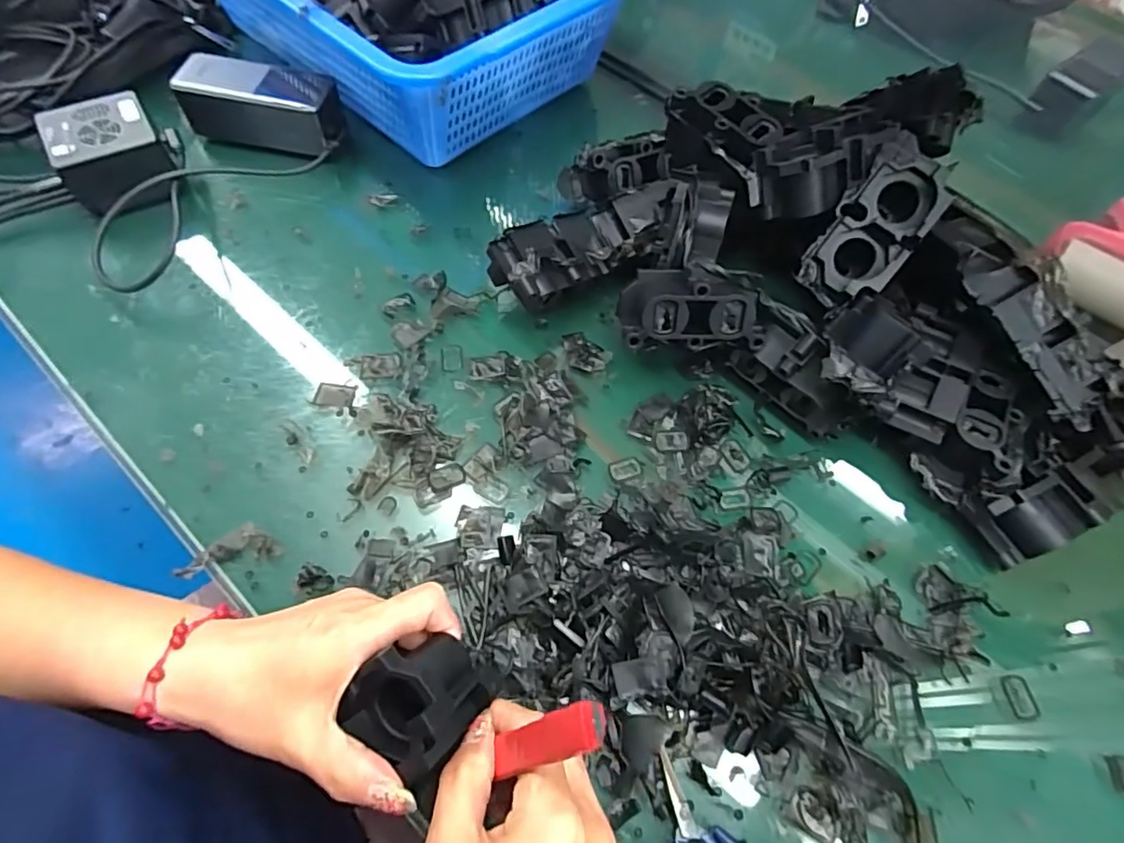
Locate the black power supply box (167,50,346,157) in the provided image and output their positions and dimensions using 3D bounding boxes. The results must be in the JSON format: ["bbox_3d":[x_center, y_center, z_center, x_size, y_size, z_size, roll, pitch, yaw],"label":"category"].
[{"bbox_3d":[-0.264,-0.283,0.522,0.139,0.058,0.062,10,62,0],"label":"black power supply box"}]

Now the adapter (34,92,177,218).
[{"bbox_3d":[-0.369,-0.217,0.474,0.078,0.051,0.082,-25,67,-17],"label":"adapter"}]

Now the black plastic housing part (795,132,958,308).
[{"bbox_3d":[0.220,-0.135,0.400,0.056,0.032,0.121,36,95,15],"label":"black plastic housing part"}]

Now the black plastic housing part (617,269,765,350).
[{"bbox_3d":[0.093,-0.080,0.405,0.098,0.050,0.041,1,29,-4],"label":"black plastic housing part"}]

